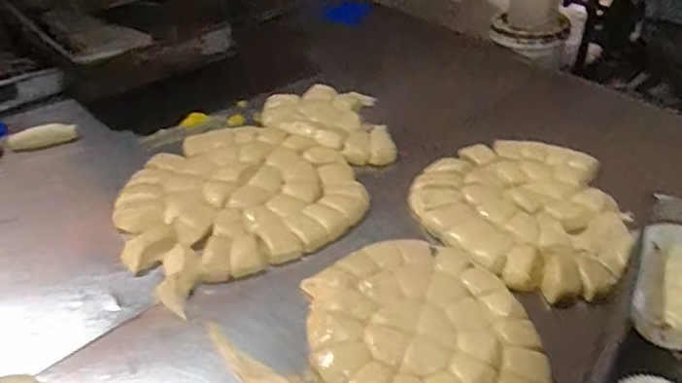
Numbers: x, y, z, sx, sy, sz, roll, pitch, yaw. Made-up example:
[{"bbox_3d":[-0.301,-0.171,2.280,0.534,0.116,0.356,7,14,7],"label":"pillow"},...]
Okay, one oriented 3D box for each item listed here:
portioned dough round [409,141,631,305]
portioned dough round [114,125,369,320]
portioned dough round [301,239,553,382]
[{"bbox_3d":[0.267,0.014,0.833,0.285,0.021,0.296,-1,39,1],"label":"portioned dough round"},{"bbox_3d":[-0.151,0.002,0.848,0.341,0.027,0.303,-30,47,-31],"label":"portioned dough round"},{"bbox_3d":[0.089,0.155,0.655,0.251,0.027,0.256,-1,39,1],"label":"portioned dough round"}]

